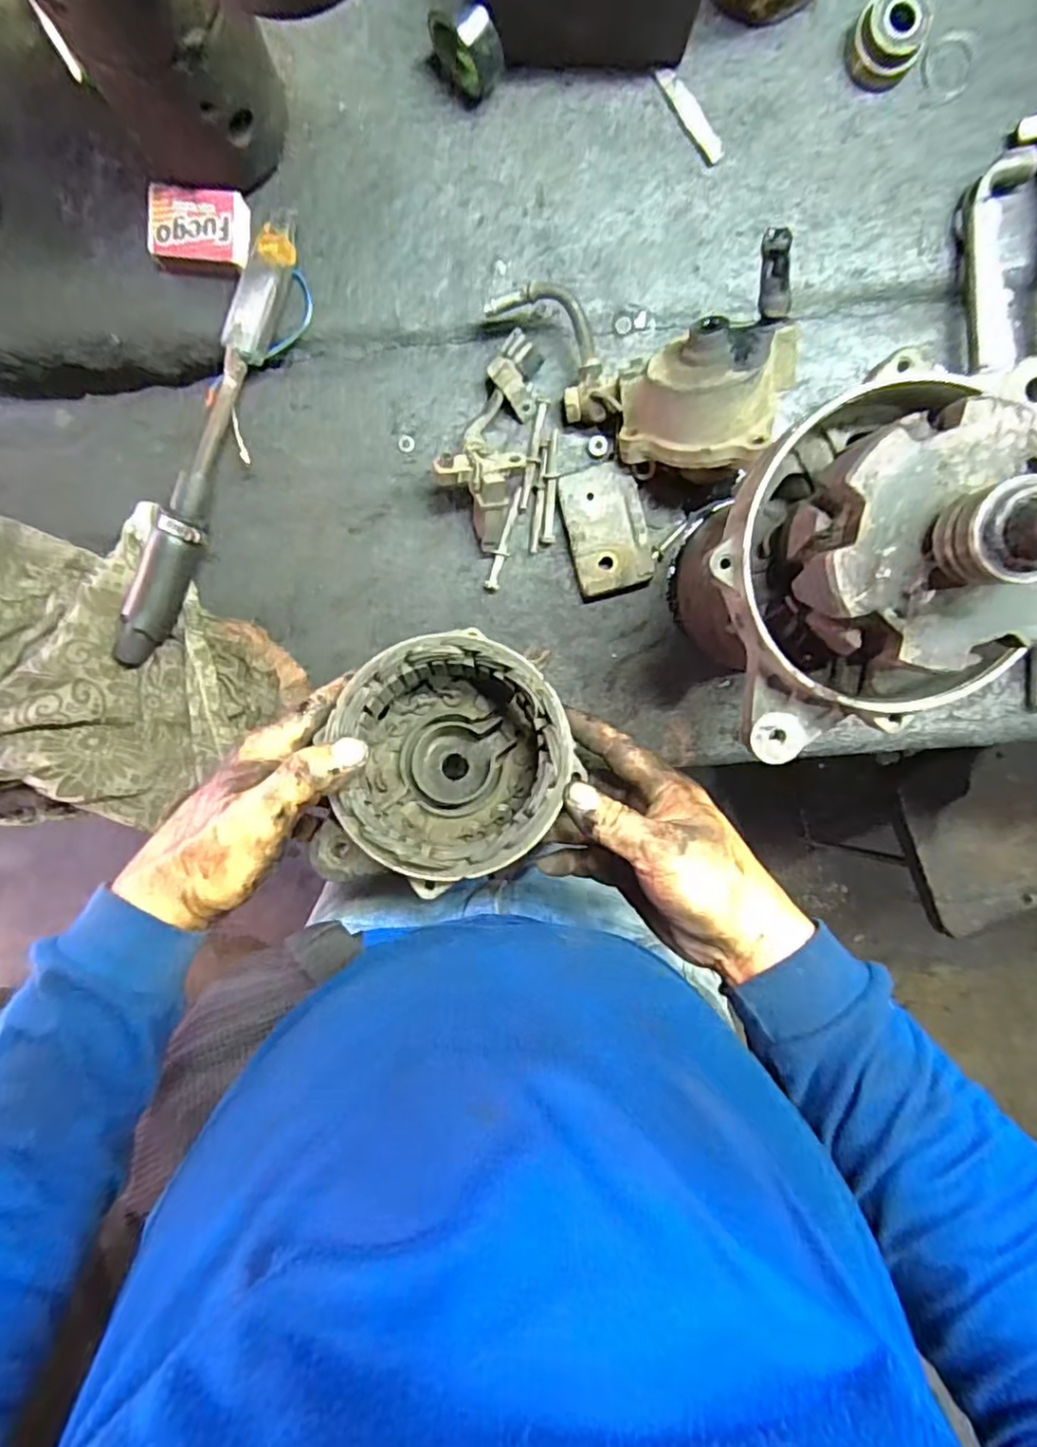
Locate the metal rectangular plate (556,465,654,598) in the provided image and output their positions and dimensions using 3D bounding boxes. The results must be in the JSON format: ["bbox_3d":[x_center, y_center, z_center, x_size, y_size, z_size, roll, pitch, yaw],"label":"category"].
[{"bbox_3d":[0.056,-0.124,0.421,0.049,0.013,0.079,-16,99,1],"label":"metal rectangular plate"}]

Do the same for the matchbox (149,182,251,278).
[{"bbox_3d":[-0.189,-0.292,0.389,0.055,0.018,0.043,5,99,-2],"label":"matchbox"}]

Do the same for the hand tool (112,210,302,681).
[{"bbox_3d":[-0.194,-0.168,0.404,0.029,0.024,0.283,24,98,-4],"label":"hand tool"}]

